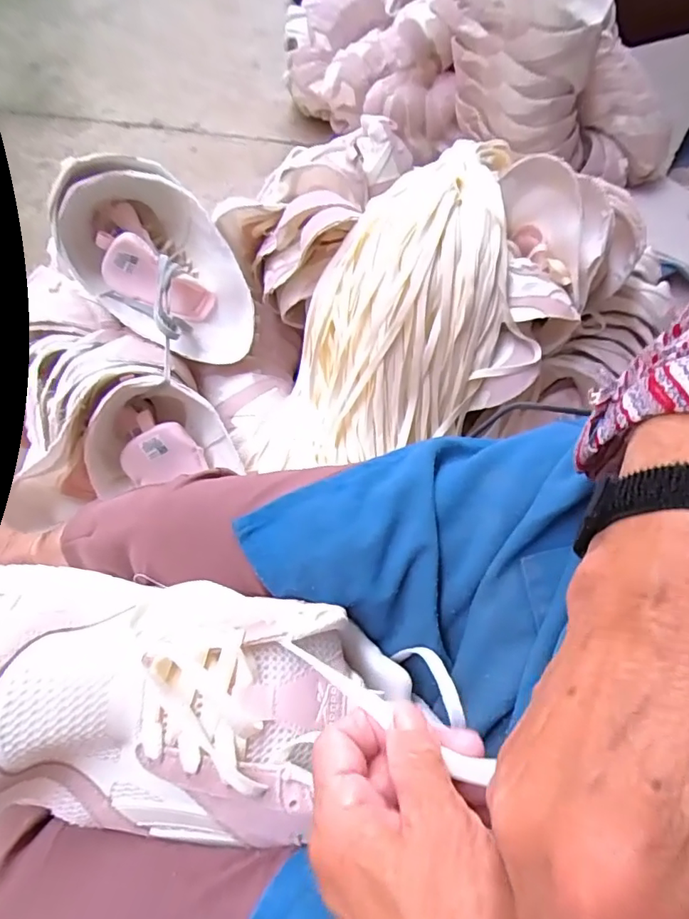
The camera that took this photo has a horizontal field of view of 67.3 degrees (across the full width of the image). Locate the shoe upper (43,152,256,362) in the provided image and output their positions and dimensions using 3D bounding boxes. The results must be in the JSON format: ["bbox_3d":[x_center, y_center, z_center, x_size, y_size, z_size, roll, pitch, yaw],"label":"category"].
[{"bbox_3d":[-0.212,-0.222,0.594,0.156,0.137,0.234,-37,71,-19],"label":"shoe upper"}]

